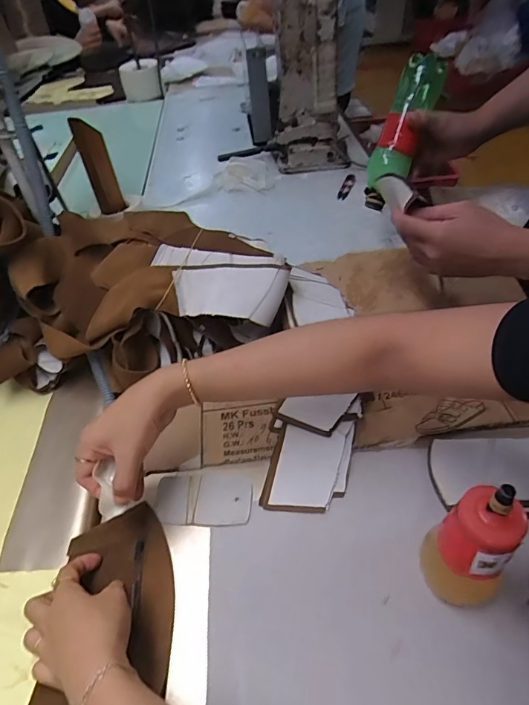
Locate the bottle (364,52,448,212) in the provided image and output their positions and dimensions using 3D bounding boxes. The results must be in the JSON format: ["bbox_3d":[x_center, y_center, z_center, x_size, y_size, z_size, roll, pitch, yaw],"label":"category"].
[{"bbox_3d":[0.199,-0.316,0.639,0.059,0.201,0.064,29,15,29],"label":"bottle"}]

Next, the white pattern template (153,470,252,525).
[{"bbox_3d":[-0.067,0.158,0.476,0.104,0.006,0.060,2,44,5],"label":"white pattern template"}]

